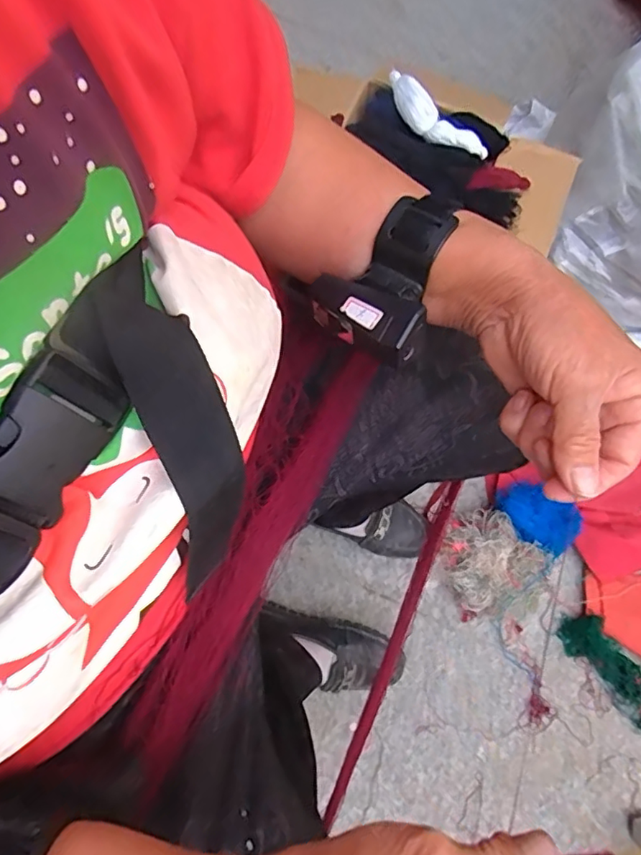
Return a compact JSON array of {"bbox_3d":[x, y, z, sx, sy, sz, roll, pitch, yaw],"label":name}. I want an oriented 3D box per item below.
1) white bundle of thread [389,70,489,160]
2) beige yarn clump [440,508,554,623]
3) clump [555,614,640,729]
[{"bbox_3d":[0.140,-0.386,0.693,0.155,0.031,0.034,42,76,9],"label":"white bundle of thread"},{"bbox_3d":[0.223,0.179,0.756,0.123,0.075,0.118,-32,78,-11],"label":"beige yarn clump"},{"bbox_3d":[0.399,0.333,0.755,0.060,0.036,0.160,-33,76,-12],"label":"clump"}]

